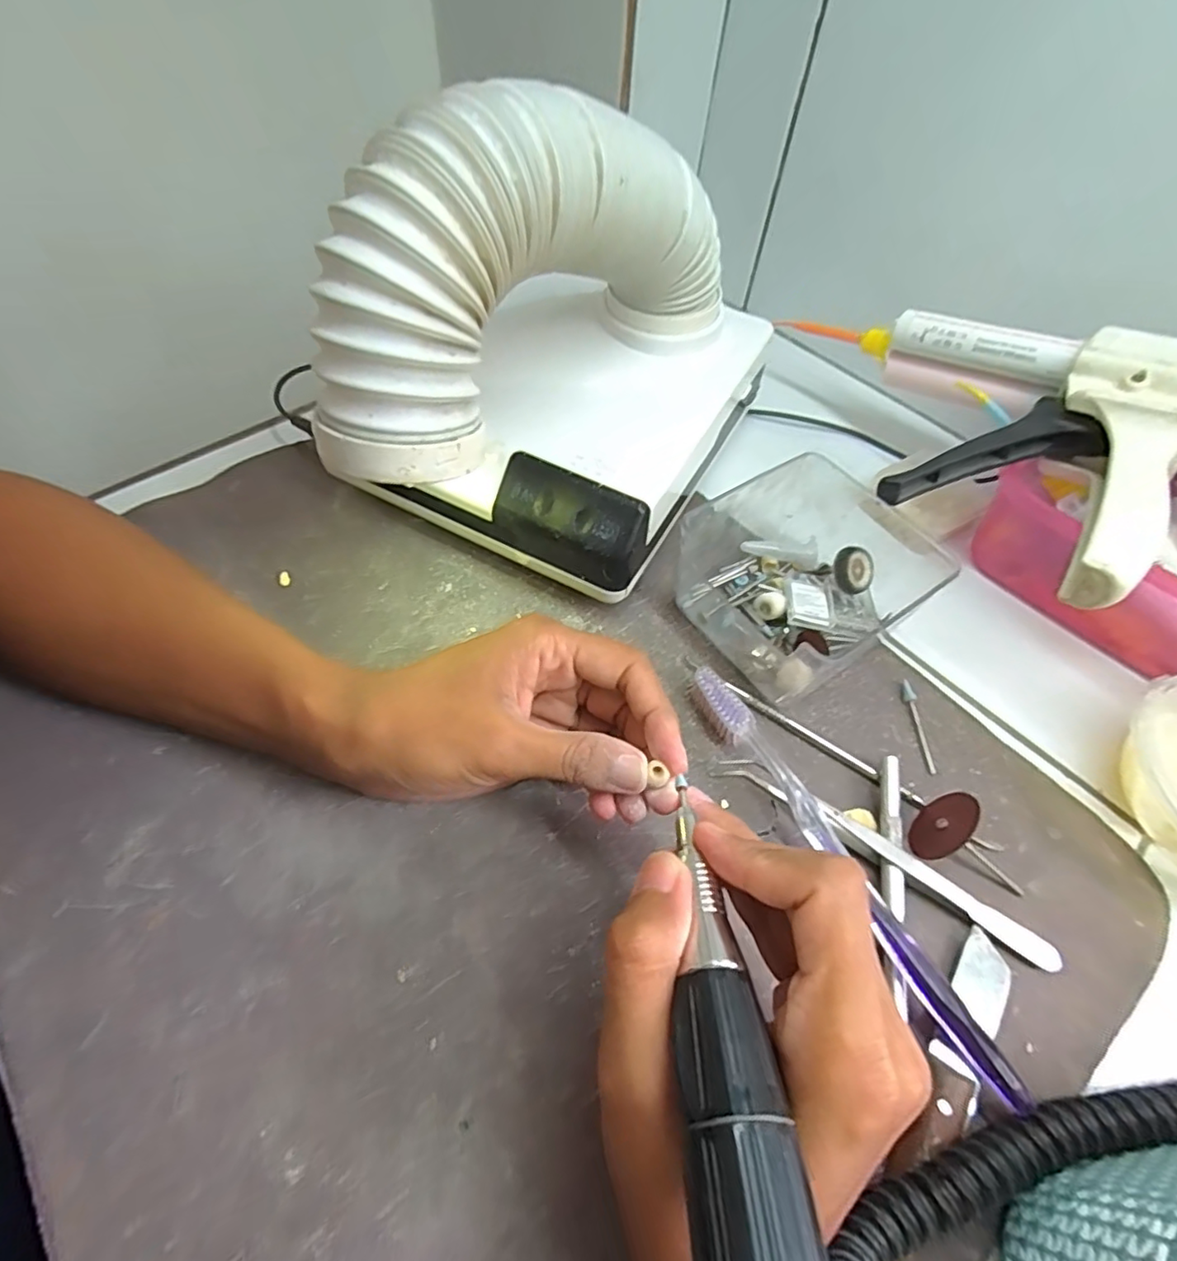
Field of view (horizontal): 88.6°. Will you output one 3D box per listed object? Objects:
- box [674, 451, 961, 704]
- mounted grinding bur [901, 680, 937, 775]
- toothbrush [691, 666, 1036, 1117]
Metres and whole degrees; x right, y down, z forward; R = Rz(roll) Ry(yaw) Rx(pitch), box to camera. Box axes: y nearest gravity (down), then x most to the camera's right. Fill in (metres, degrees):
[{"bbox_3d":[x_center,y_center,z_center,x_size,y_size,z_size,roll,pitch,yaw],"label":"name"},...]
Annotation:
[{"bbox_3d":[0.112,-0.029,0.311,0.108,0.055,0.101,-31,64,-20],"label":"box"},{"bbox_3d":[0.162,0.046,0.295,0.005,0.005,0.048,-1,57,-3],"label":"mounted grinding bur"},{"bbox_3d":[0.100,0.093,0.252,0.015,0.020,0.186,-25,62,-17],"label":"toothbrush"}]

